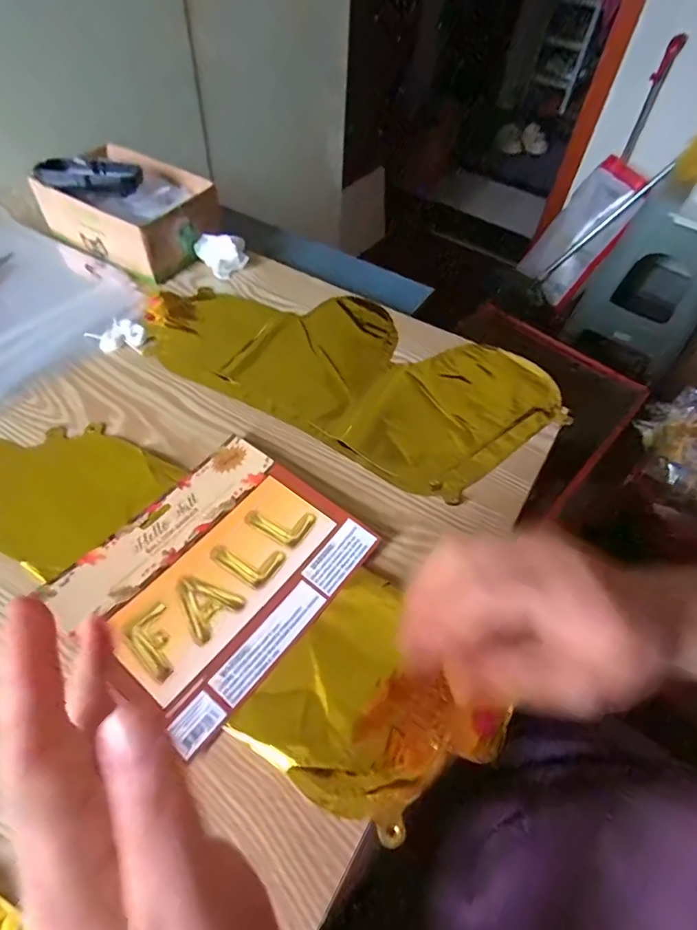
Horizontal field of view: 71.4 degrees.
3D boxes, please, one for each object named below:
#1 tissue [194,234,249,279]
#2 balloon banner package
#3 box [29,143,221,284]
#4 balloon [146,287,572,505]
[{"bbox_3d":[-0.149,-0.259,0.588,0.057,0.033,0.045,-36,63,-26],"label":"tissue"},{"bbox_3d":[-0.096,0.073,0.358,0.160,0.011,0.186,34,58,20],"label":"balloon banner package"},{"bbox_3d":[-0.261,-0.310,0.585,0.192,0.077,0.134,27,56,16],"label":"box"},{"bbox_3d":[-0.011,-0.109,0.498,0.411,0.009,0.198,27,56,16],"label":"balloon"}]

